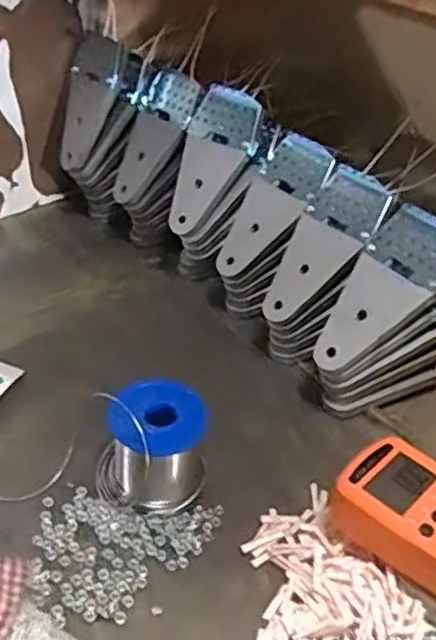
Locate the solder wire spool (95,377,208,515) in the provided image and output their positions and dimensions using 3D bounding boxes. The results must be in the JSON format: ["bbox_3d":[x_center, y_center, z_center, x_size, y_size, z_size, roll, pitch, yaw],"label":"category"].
[{"bbox_3d":[-0.045,0.085,0.473,0.073,0.070,0.062,1,38,-6],"label":"solder wire spool"}]

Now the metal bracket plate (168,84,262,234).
[{"bbox_3d":[-0.008,-0.148,0.656,0.065,0.137,0.015,26,5,24],"label":"metal bracket plate"}]

